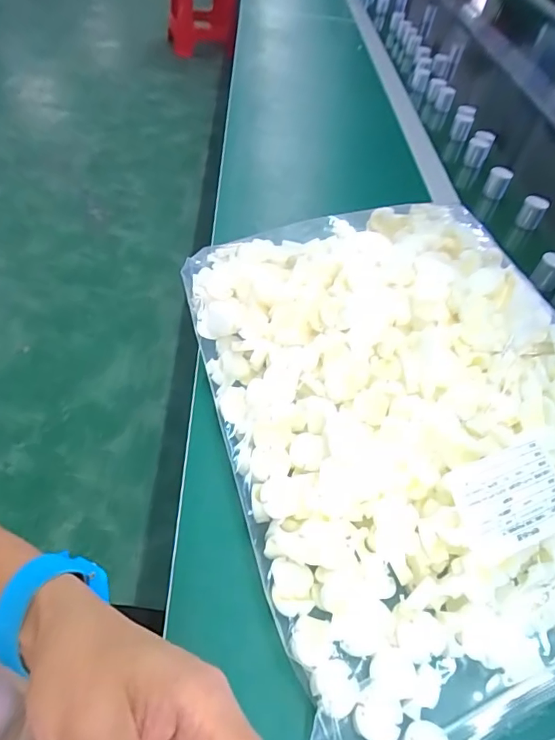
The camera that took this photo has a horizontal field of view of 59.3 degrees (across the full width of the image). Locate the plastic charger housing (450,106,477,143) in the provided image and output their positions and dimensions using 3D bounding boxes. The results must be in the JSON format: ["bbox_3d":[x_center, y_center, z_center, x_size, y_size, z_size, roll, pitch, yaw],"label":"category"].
[{"bbox_3d":[0.315,-0.417,0.832,0.031,0.058,0.032,18,52,10],"label":"plastic charger housing"}]

